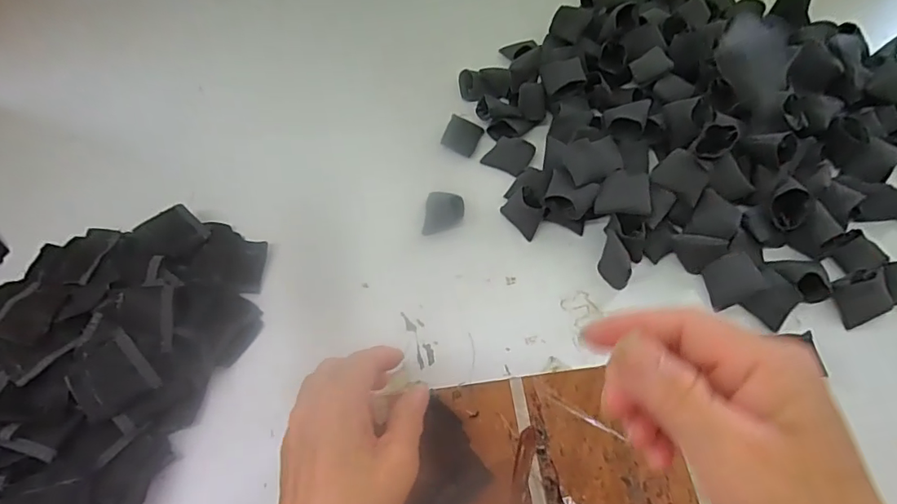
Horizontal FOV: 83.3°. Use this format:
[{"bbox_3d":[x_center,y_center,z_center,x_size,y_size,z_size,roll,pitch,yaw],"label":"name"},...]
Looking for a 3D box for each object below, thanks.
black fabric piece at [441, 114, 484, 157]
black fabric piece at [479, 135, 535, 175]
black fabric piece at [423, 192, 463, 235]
[{"bbox_3d":[0.014,-0.118,0.511,0.034,0.020,0.037,21,61,16],"label":"black fabric piece"},{"bbox_3d":[0.061,-0.094,0.491,0.045,0.014,0.038,31,65,21],"label":"black fabric piece"},{"bbox_3d":[-0.004,-0.036,0.462,0.036,0.018,0.033,0,58,4],"label":"black fabric piece"}]

